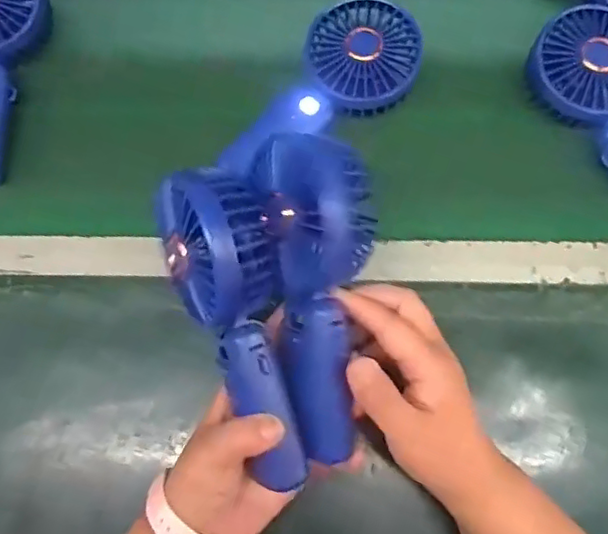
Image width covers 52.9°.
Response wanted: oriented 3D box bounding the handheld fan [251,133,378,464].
[{"bbox_3d":[0.006,0.020,0.336,0.059,0.040,0.176,-1,103,-1],"label":"handheld fan"}]

